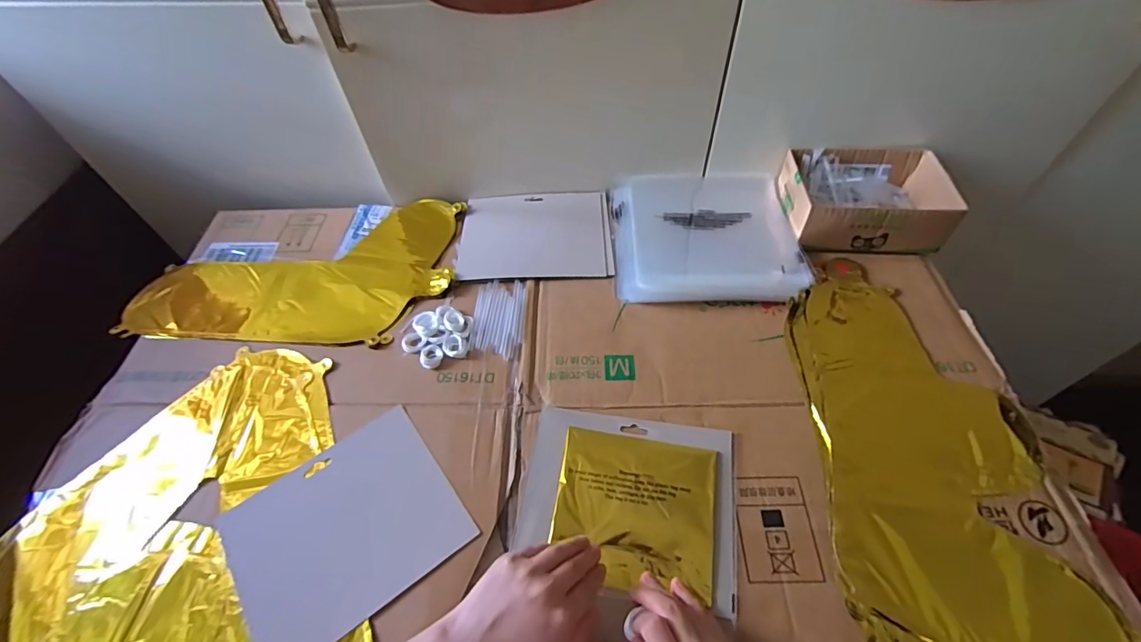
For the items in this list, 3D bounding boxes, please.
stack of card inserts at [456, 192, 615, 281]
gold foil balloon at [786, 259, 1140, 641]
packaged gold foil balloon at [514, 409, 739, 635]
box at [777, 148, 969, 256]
[{"bbox_3d":[-0.047,-0.117,0.674,0.199,0.012,0.155,-2,56,1],"label":"stack of card inserts"},{"bbox_3d":[0.337,0.121,0.481,0.207,0.009,0.431,-1,56,1],"label":"gold foil balloon"},{"bbox_3d":[0.055,0.165,0.469,0.197,0.014,0.157,8,57,8],"label":"packaged gold foil balloon"},{"bbox_3d":[0.372,-0.158,0.635,0.178,0.062,0.134,2,56,3],"label":"box"}]

